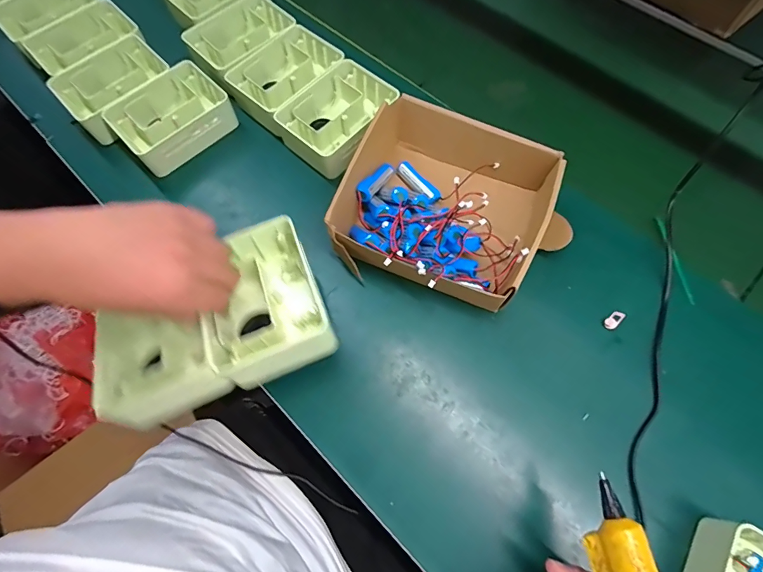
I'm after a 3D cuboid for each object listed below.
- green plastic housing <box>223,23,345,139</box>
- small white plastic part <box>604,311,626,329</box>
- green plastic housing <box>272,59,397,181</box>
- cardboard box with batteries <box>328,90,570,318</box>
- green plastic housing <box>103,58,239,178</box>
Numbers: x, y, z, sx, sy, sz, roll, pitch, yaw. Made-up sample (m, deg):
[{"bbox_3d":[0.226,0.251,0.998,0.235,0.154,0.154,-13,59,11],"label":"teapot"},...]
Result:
[{"bbox_3d":[-0.134,-0.294,0.579,0.115,0.045,0.154,40,72,16],"label":"green plastic housing"},{"bbox_3d":[0.257,0.037,0.447,0.026,0.006,0.012,-42,72,-15],"label":"small white plastic part"},{"bbox_3d":[-0.058,-0.223,0.546,0.119,0.049,0.152,38,72,16],"label":"green plastic housing"},{"bbox_3d":[0.081,-0.086,0.466,0.236,0.082,0.203,21,68,10],"label":"cardboard box with batteries"},{"bbox_3d":[-0.284,-0.233,0.558,0.101,0.044,0.144,42,73,17],"label":"green plastic housing"}]

